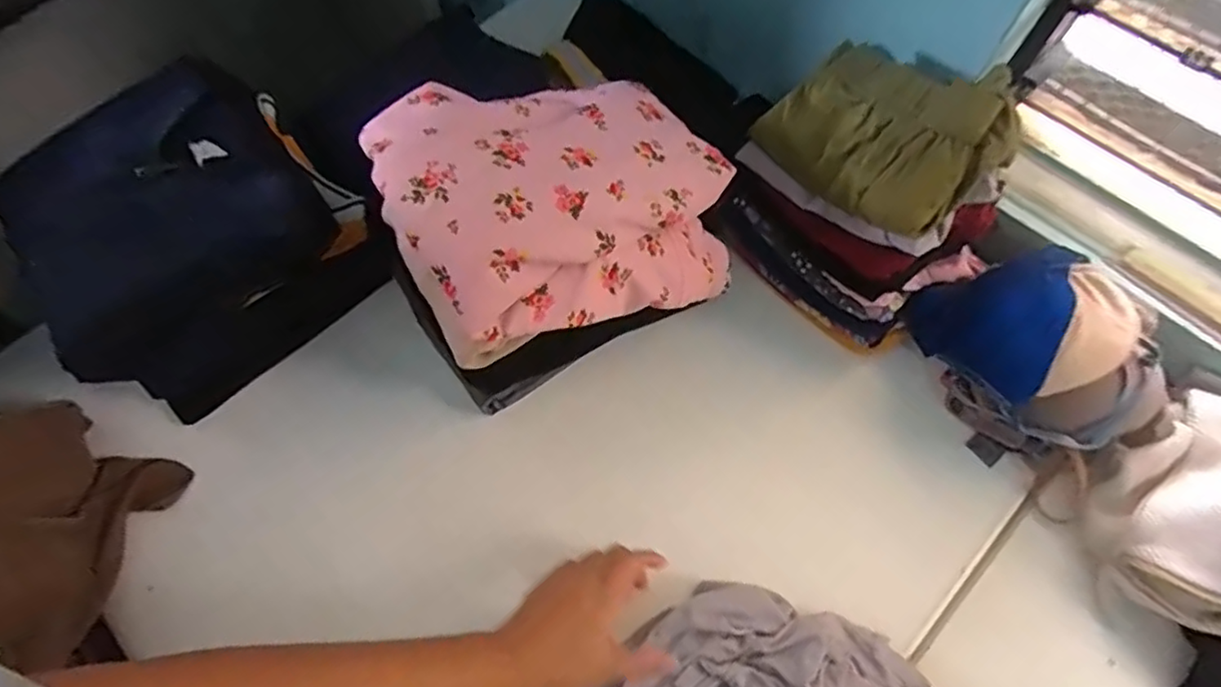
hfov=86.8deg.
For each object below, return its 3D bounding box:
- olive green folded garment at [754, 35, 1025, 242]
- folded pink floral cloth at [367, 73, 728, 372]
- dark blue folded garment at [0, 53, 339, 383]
[{"bbox_3d":[0.214,-0.168,0.509,0.103,0.096,0.168,-32,69,-12],"label":"olive green folded garment"},{"bbox_3d":[-0.038,-0.111,0.505,0.239,0.114,0.183,-21,67,-7],"label":"folded pink floral cloth"},{"bbox_3d":[-0.377,-0.113,0.539,0.219,0.098,0.185,-35,69,-13],"label":"dark blue folded garment"}]

